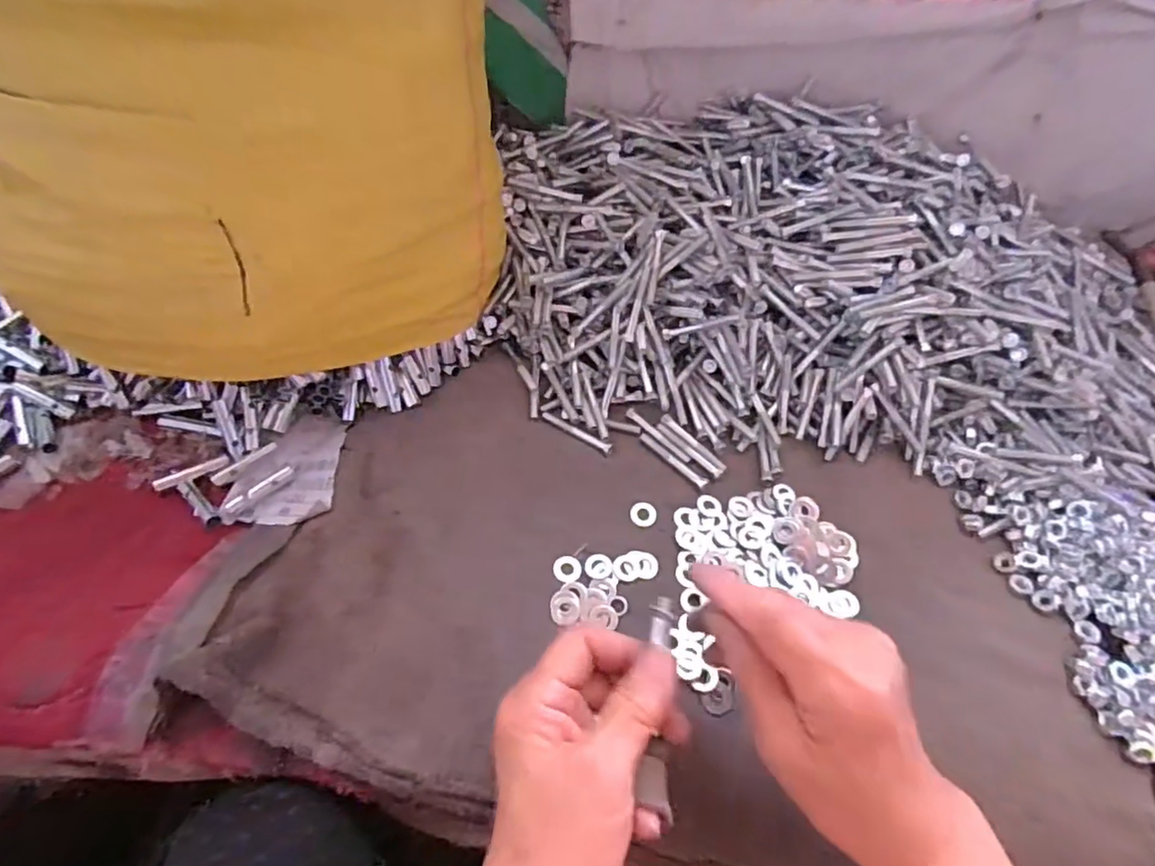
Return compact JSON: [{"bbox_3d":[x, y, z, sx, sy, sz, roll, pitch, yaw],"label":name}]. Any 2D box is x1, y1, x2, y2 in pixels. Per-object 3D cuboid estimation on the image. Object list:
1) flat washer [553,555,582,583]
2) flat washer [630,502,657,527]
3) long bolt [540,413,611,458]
[{"bbox_3d":[-0.006,0.082,0.364,0.017,0.004,0.017,2,53,-3],"label":"flat washer"},{"bbox_3d":[0.043,0.052,0.392,0.017,0.004,0.018,2,53,-3],"label":"flat washer"},{"bbox_3d":[0.000,-0.002,0.419,0.056,0.004,0.009,29,55,16],"label":"long bolt"}]

